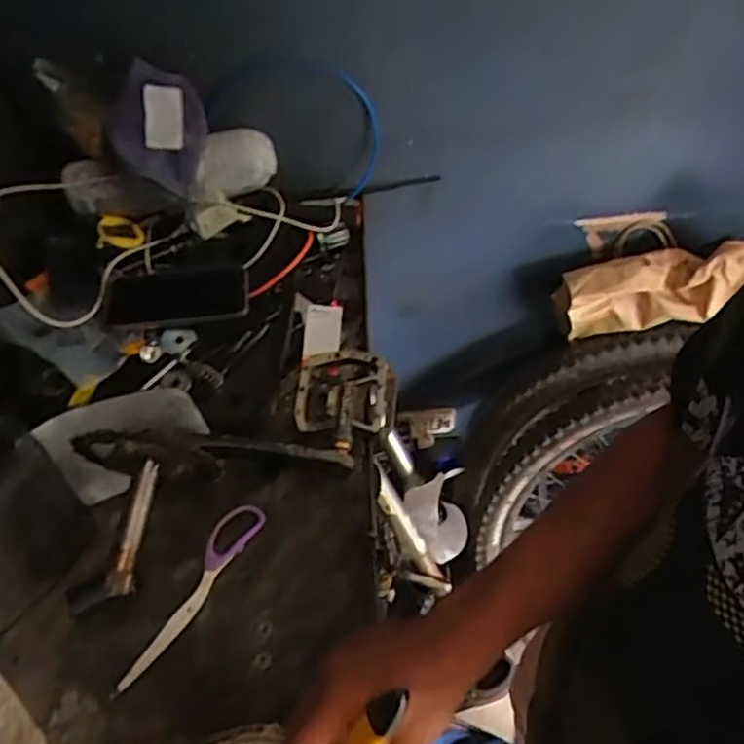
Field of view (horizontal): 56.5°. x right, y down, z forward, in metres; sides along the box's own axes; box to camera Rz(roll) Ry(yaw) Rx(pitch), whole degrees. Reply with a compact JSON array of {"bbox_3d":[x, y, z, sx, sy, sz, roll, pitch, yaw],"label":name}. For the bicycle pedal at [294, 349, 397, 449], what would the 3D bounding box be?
[{"bbox_3d":[-0.027,0.027,0.726,0.101,0.034,0.109,4,51,6],"label":"bicycle pedal"}]

